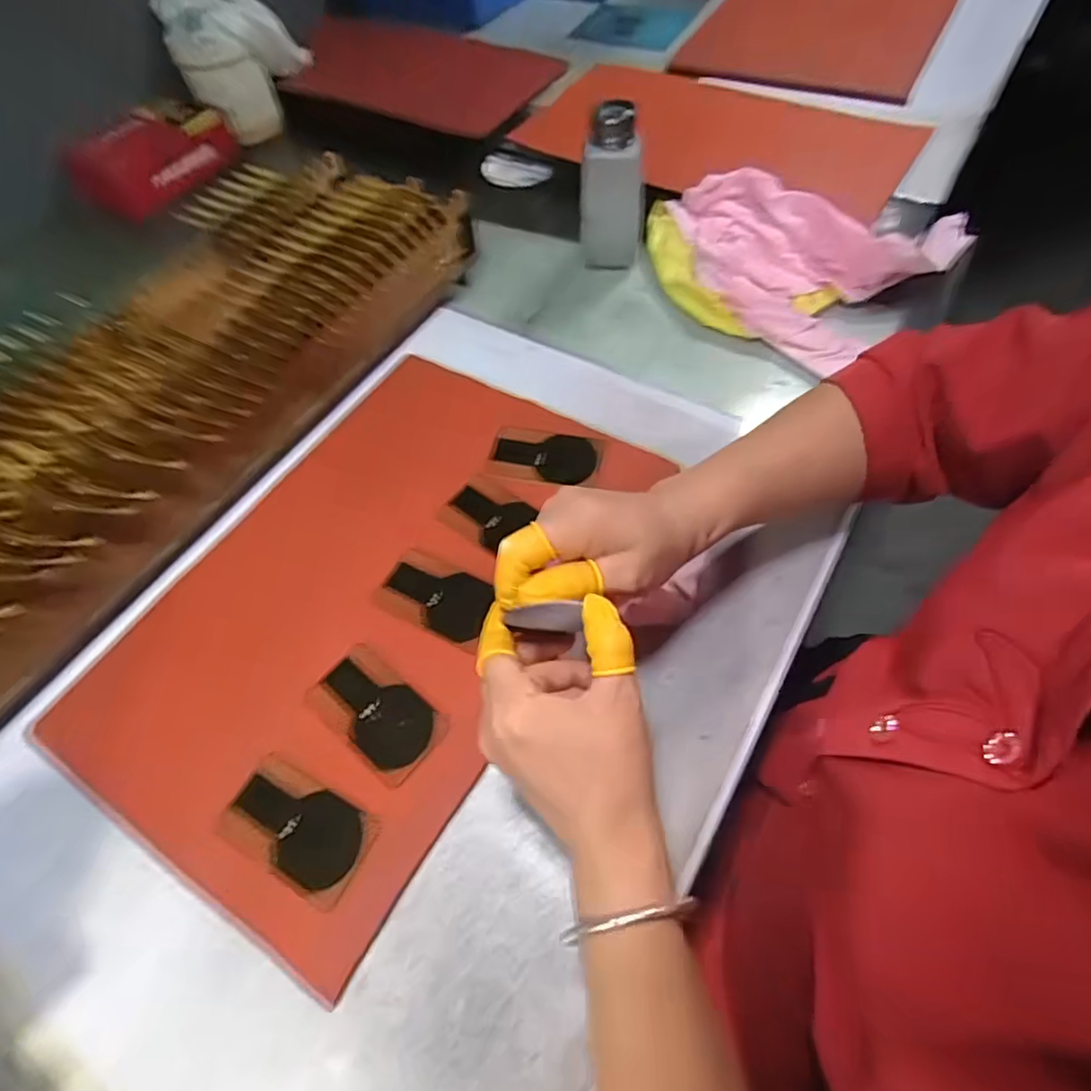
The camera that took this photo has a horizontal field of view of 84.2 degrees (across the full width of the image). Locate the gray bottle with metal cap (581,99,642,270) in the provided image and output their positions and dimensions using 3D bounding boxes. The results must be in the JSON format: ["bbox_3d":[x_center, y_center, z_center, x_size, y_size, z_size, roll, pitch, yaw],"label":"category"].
[{"bbox_3d":[0.060,-0.313,0.534,0.052,0.124,0.035,10,60,10],"label":"gray bottle with metal cap"}]

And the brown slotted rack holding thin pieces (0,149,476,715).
[{"bbox_3d":[-0.290,-0.115,0.462,0.184,0.114,0.546,28,65,19],"label":"brown slotted rack holding thin pieces"}]

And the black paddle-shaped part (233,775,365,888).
[{"bbox_3d":[-0.140,0.157,0.337,0.076,0.004,0.045,20,62,15],"label":"black paddle-shaped part"}]

